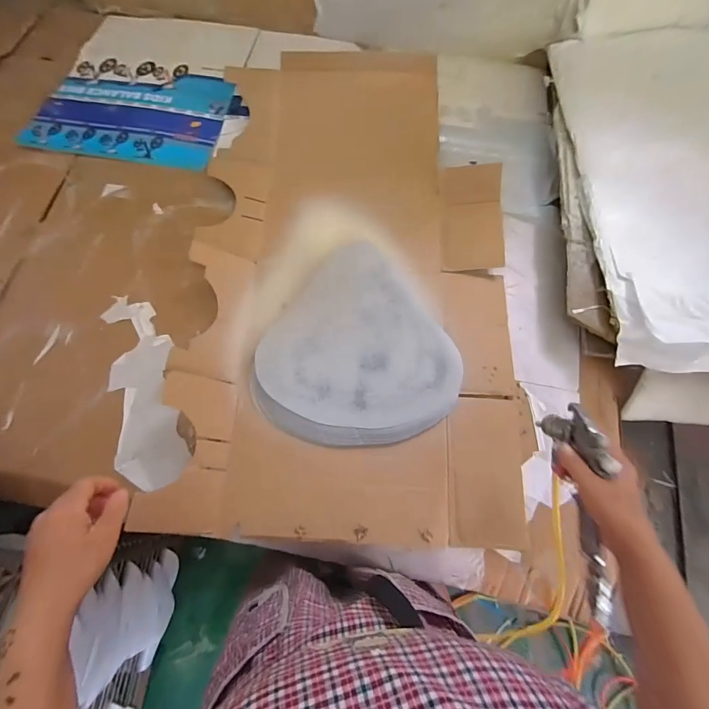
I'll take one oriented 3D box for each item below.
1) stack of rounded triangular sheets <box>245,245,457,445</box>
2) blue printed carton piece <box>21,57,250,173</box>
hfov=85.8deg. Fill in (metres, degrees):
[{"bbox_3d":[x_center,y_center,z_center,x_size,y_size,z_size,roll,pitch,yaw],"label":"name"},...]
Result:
[{"bbox_3d":[-0.008,0.001,0.664,0.336,0.046,0.345,-33,74,-12],"label":"stack of rounded triangular sheets"},{"bbox_3d":[-0.485,-0.572,0.887,0.467,0.014,0.306,10,71,3],"label":"blue printed carton piece"}]

